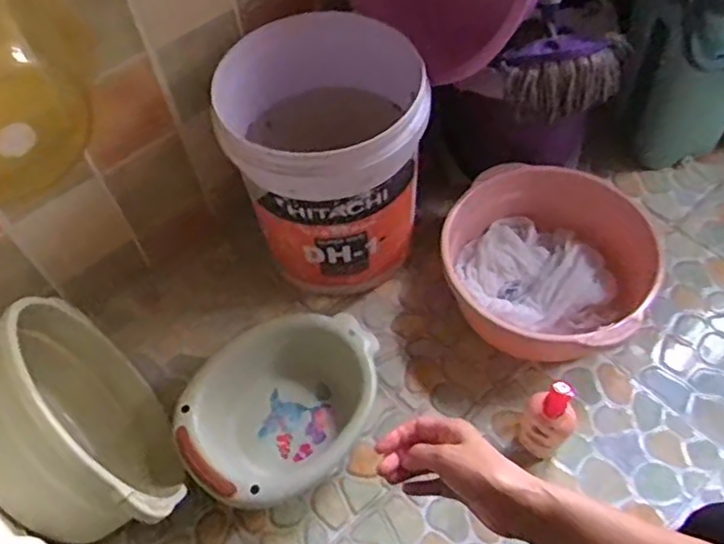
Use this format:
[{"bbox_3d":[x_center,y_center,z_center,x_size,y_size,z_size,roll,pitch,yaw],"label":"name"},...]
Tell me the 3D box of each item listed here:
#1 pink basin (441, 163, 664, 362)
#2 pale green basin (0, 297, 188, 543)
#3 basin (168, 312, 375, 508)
[{"bbox_3d":[0.289,-0.013,1.068,0.348,0.156,0.294,19,59,16],"label":"pink basin"},{"bbox_3d":[-0.382,0.207,0.866,0.179,0.338,0.342,-25,57,-13],"label":"pale green basin"},{"bbox_3d":[-0.121,0.196,0.992,0.239,0.105,0.318,36,65,25],"label":"basin"}]

